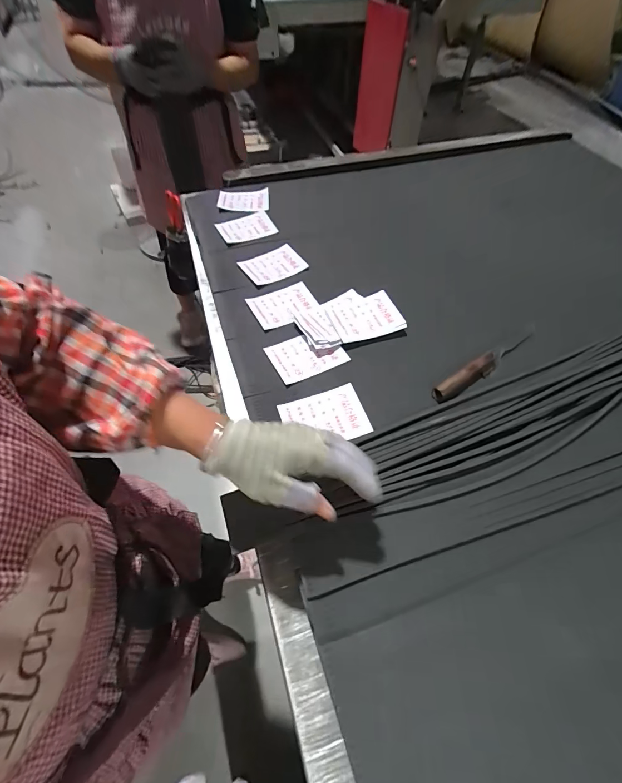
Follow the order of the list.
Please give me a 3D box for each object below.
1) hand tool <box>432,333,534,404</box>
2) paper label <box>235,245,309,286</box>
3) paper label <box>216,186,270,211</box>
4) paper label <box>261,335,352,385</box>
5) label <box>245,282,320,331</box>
[{"bbox_3d":[0.247,-0.040,0.498,0.190,0.021,0.025,-31,64,-16],"label":"hand tool"},{"bbox_3d":[-0.067,-0.223,0.632,0.097,0.011,0.069,-28,63,-15],"label":"paper label"},{"bbox_3d":[-0.140,-0.398,0.735,0.109,0.027,0.074,-1,59,0],"label":"paper label"},{"bbox_3d":[-0.006,-0.053,0.517,0.102,0.009,0.068,-25,62,-13],"label":"paper label"},{"bbox_3d":[-0.041,-0.138,0.575,0.103,0.010,0.076,-23,60,-18],"label":"label"}]

